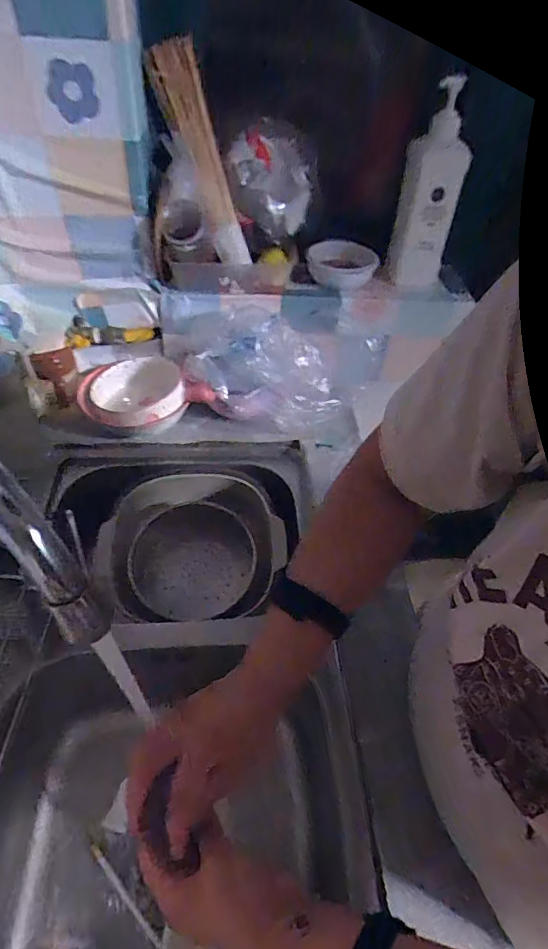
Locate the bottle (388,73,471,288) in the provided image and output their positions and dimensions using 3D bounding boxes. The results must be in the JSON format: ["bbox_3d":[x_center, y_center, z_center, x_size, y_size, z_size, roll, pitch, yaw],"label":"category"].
[{"bbox_3d":[0.255,-0.461,0.804,0.096,0.278,0.079,15,47,9],"label":"bottle"}]

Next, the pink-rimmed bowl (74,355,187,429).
[{"bbox_3d":[-0.235,-0.126,0.824,0.165,0.076,0.155,3,46,-3],"label":"pink-rimmed bowl"}]

